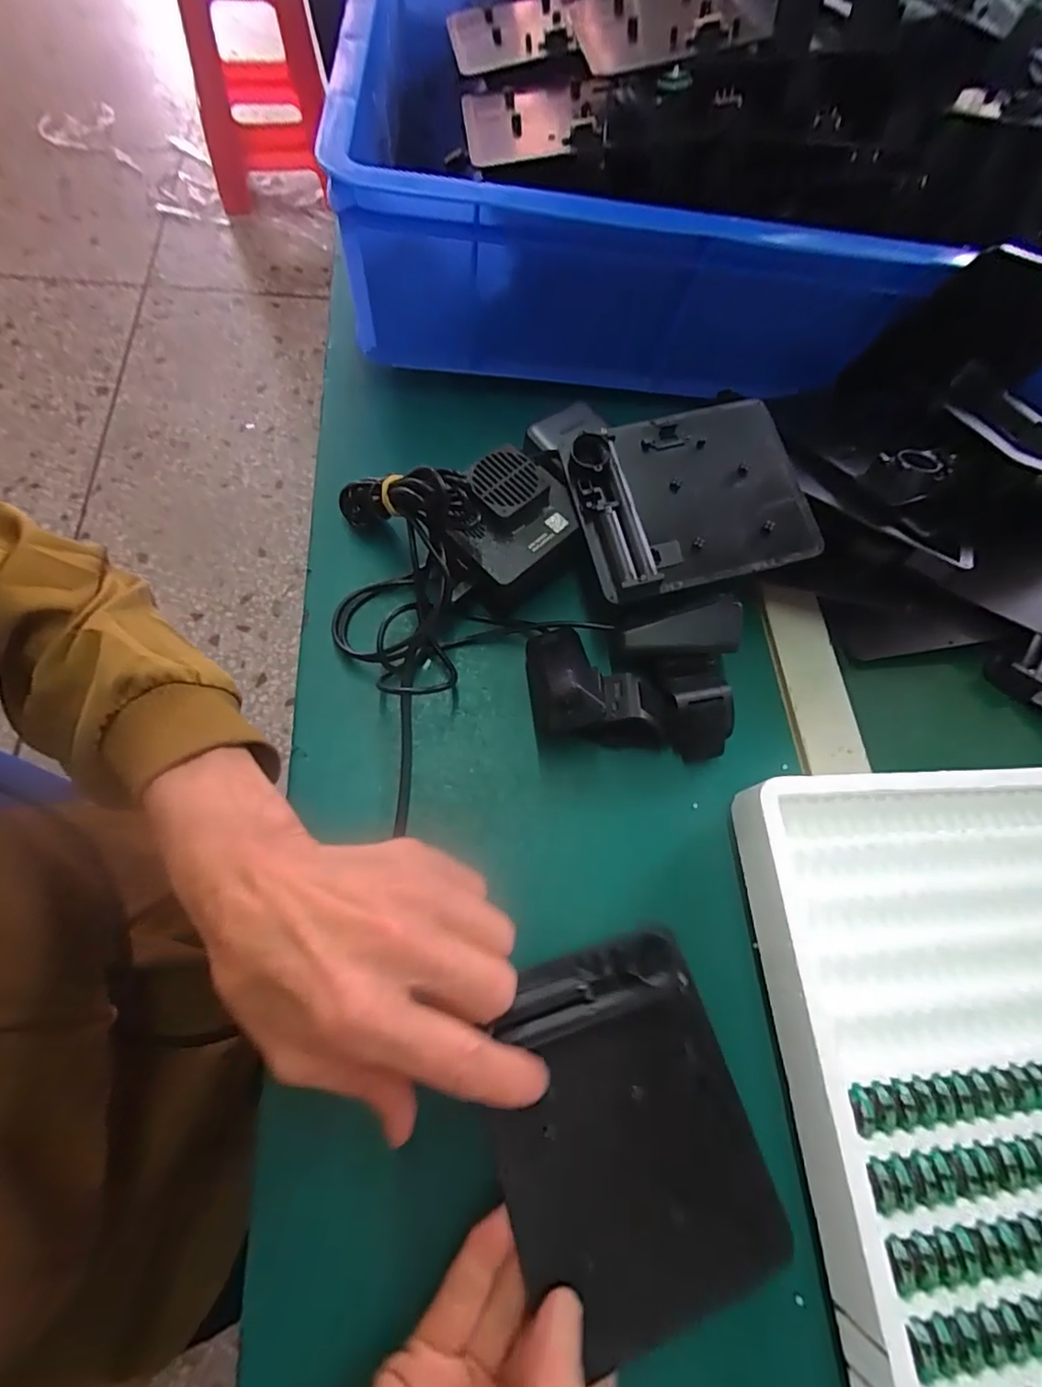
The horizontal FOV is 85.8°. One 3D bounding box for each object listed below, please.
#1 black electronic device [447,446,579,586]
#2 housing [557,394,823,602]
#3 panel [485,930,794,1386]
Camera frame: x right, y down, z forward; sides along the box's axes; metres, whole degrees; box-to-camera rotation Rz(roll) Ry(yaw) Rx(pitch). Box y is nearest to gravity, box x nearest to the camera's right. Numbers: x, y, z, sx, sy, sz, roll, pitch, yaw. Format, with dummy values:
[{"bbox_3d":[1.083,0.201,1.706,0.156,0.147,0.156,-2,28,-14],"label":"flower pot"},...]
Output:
[{"bbox_3d":[-0.008,-0.105,0.329,0.068,0.025,0.064,-42,97,-7],"label":"black electronic device"},{"bbox_3d":[0.100,-0.121,0.328,0.134,0.021,0.115,-9,68,-11],"label":"housing"},{"bbox_3d":[0.043,0.180,0.236,0.104,0.016,0.128,-16,68,-10],"label":"panel"}]

